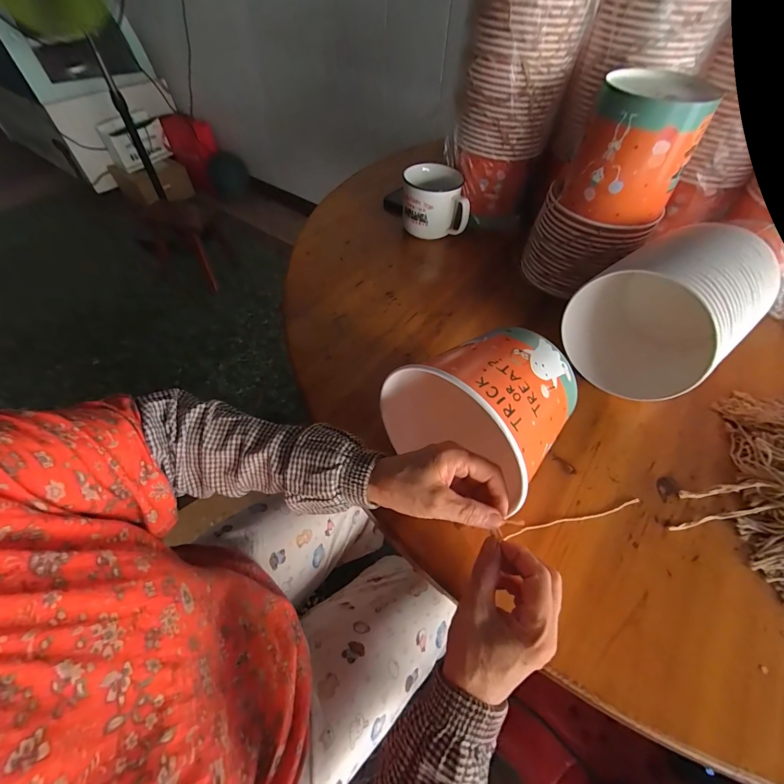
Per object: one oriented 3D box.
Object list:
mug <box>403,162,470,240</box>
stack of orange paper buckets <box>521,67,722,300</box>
[{"bbox_3d":[0.080,-0.345,0.647,0.116,0.099,0.097,7,55,3],"label":"mug"},{"bbox_3d":[0.304,-0.281,0.502,0.147,0.245,0.146,22,57,13],"label":"stack of orange paper buckets"}]

